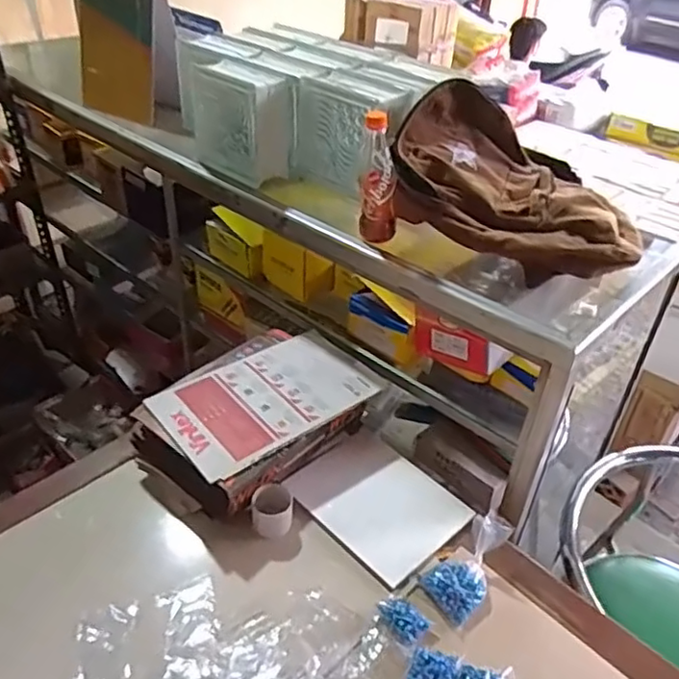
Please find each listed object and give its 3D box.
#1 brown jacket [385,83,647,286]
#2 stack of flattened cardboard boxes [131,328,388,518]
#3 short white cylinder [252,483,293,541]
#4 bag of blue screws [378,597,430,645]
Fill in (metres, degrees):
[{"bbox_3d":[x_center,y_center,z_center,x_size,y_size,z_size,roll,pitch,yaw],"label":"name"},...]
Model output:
[{"bbox_3d":[0.303,-0.287,1.024,0.375,0.166,0.370,14,39,15],"label":"brown jacket"},{"bbox_3d":[-0.137,0.120,1.062,0.252,0.102,0.343,32,46,32],"label":"stack of flattened cardboard boxes"},{"bbox_3d":[-0.100,0.259,0.948,0.059,0.047,0.066,-3,38,-7],"label":"short white cylinder"},{"bbox_3d":[0.084,0.374,0.841,0.067,0.014,0.045,31,46,32],"label":"bag of blue screws"}]

